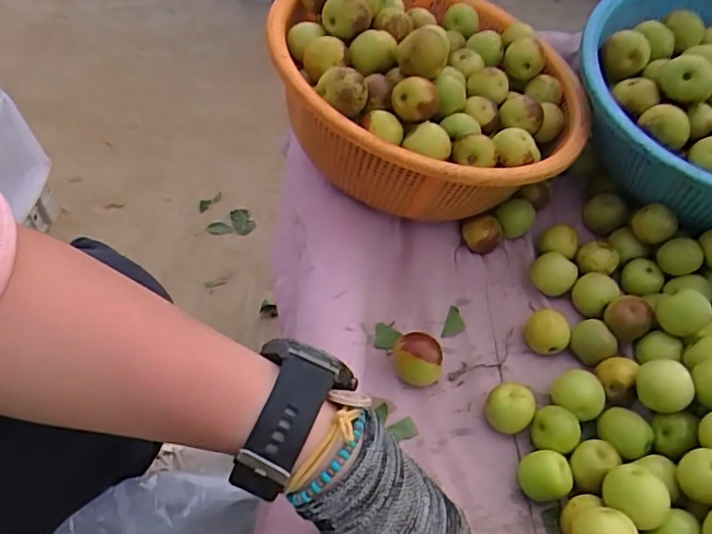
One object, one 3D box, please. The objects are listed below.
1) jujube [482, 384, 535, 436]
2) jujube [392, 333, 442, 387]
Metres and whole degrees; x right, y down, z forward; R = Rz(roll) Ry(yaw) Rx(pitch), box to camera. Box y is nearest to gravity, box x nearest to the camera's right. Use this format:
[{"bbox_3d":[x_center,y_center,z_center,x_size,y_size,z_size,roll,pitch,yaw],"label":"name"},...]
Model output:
[{"bbox_3d":[0.101,0.094,0.391,0.029,0.028,0.025,25,54,17],"label":"jujube"},{"bbox_3d":[0.043,0.065,0.414,0.033,0.025,0.029,4,51,1],"label":"jujube"}]

